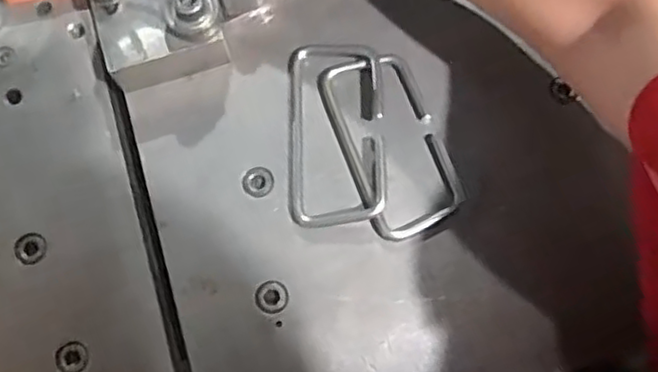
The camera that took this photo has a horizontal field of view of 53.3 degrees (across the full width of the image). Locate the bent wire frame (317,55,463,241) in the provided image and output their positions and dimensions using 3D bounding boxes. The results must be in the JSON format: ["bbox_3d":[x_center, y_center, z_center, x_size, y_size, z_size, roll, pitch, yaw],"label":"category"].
[{"bbox_3d":[0.034,-0.024,0.364,0.054,0.006,0.105,-20,76,-4],"label":"bent wire frame"}]

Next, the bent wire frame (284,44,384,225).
[{"bbox_3d":[0.003,-0.030,0.365,0.052,0.010,0.103,-1,76,0],"label":"bent wire frame"}]

